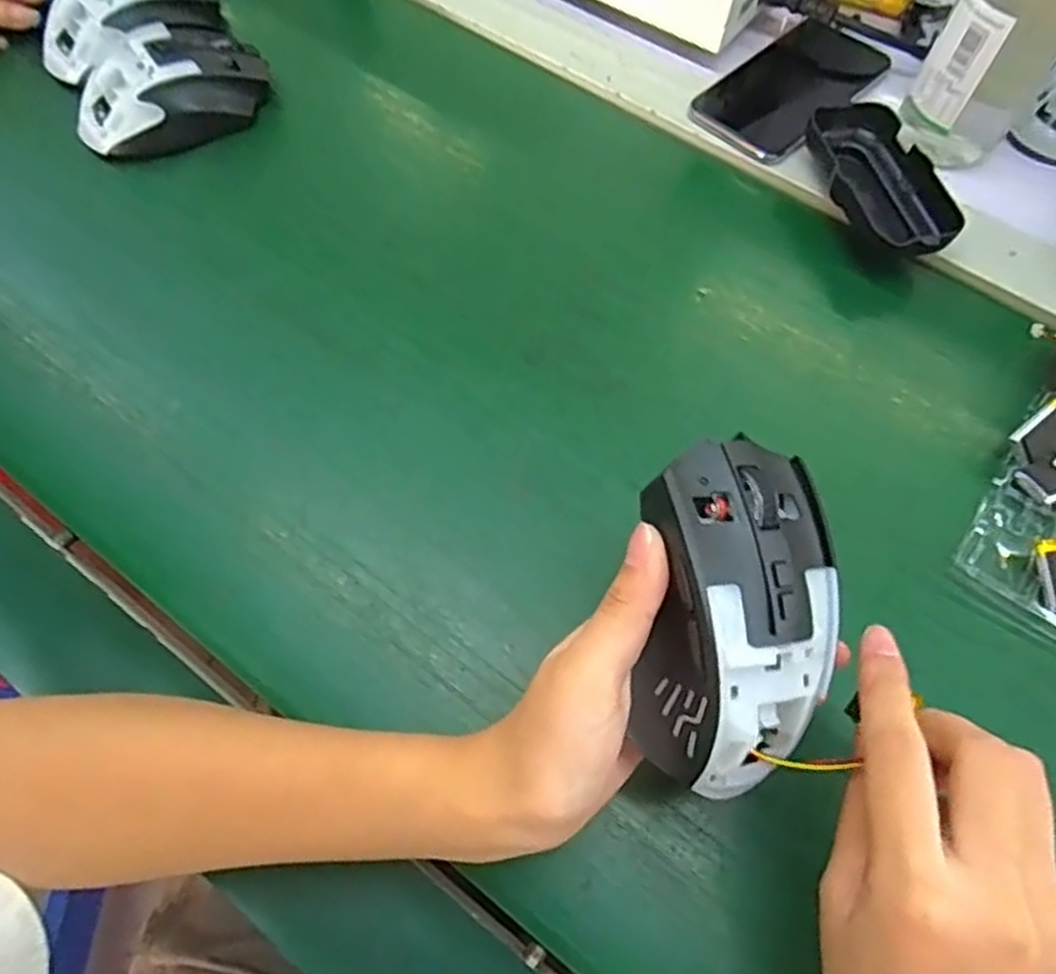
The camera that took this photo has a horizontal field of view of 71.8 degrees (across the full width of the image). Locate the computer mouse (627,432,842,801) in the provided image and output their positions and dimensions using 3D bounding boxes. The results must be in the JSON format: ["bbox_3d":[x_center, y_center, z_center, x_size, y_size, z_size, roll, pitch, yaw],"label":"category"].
[{"bbox_3d":[0.066,0.045,0.233,0.062,0.040,0.112,-4,101,-24],"label":"computer mouse"}]

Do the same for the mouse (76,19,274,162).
[{"bbox_3d":[-0.218,-0.243,0.444,0.112,0.038,0.063,-30,68,-13],"label":"mouse"}]

